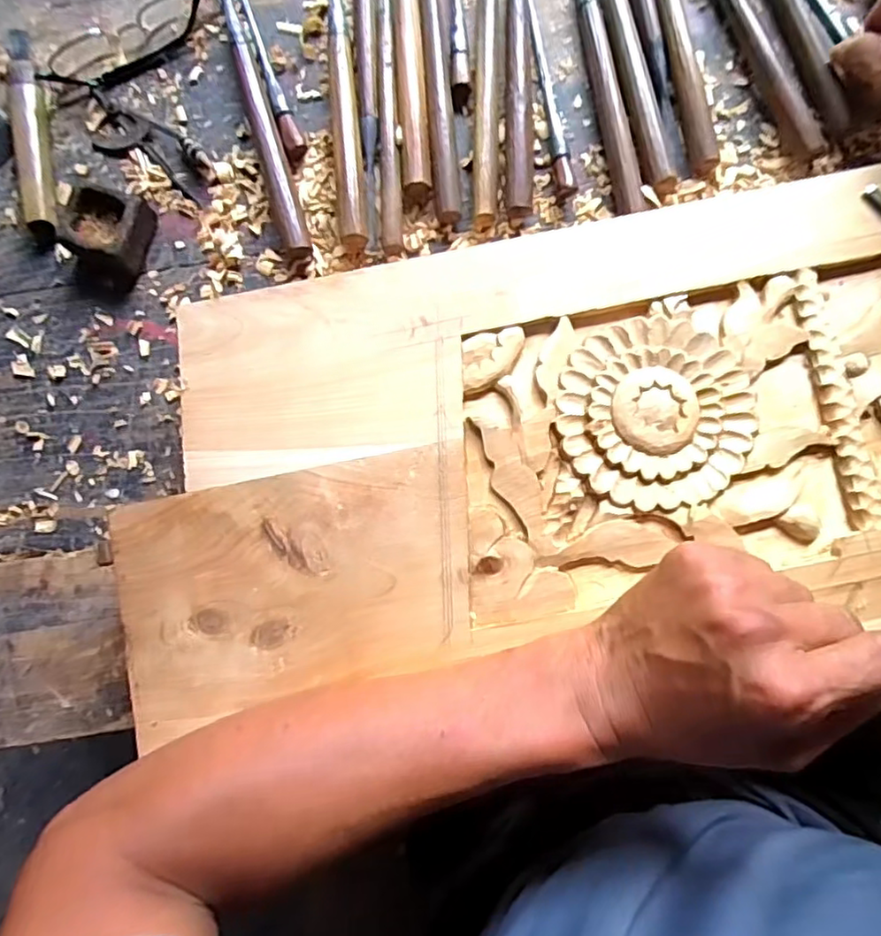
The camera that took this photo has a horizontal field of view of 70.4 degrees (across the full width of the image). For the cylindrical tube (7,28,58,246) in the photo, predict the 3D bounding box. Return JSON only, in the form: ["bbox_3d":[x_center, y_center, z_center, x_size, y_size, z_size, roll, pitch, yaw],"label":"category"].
[{"bbox_3d":[-0.282,-0.231,0.430,0.021,0.018,0.151,-10,84,2],"label":"cylindrical tube"}]

